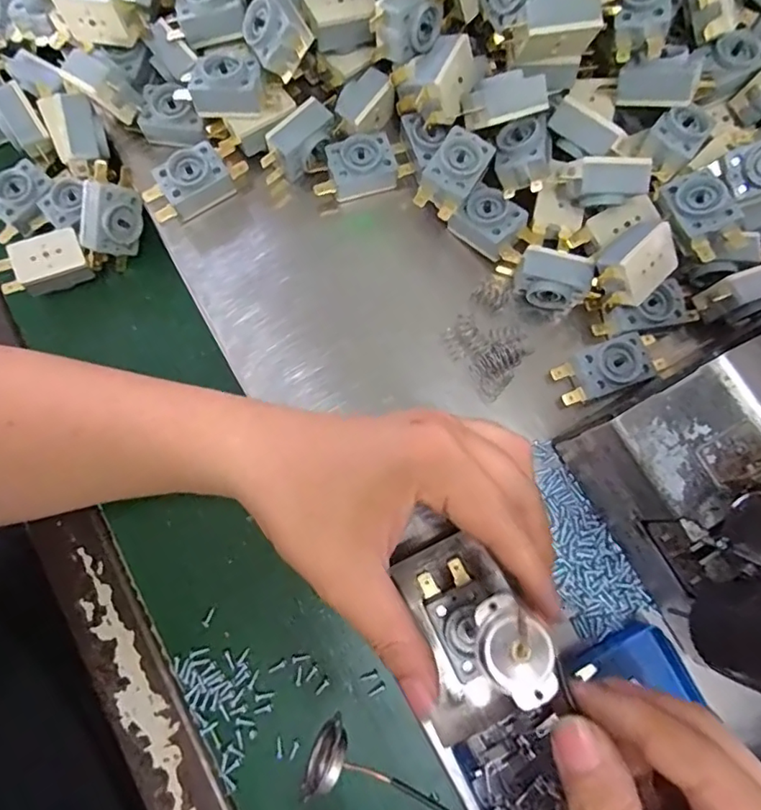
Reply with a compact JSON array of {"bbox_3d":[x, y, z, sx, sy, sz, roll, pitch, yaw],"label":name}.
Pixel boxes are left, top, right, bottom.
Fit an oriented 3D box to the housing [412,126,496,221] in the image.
[{"bbox_3d":[0.039,-0.123,0.293,0.026,0.017,0.047,33,81,7],"label":"housing"}]

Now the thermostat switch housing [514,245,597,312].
[{"bbox_3d":[0.093,-0.067,0.301,0.041,0.031,0.021,21,79,5],"label":"thermostat switch housing"}]

